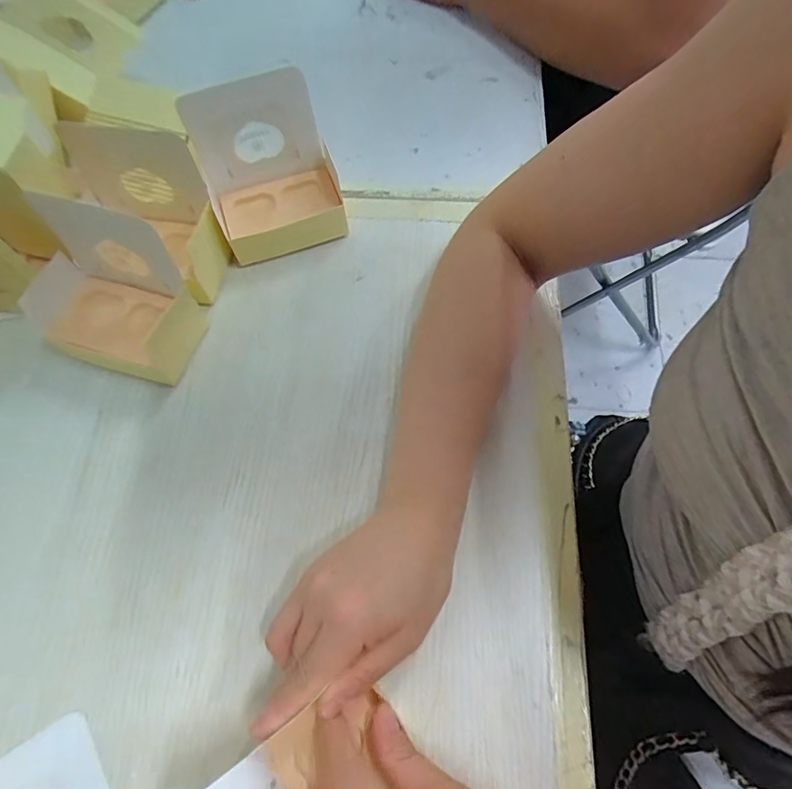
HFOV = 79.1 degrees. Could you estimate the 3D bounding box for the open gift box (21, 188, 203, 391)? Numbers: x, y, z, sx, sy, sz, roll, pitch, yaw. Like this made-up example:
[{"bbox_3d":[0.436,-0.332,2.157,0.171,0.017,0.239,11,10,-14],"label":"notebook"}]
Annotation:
[{"bbox_3d":[-0.209,-0.068,0.344,0.116,0.101,0.076,13,66,6],"label":"open gift box"}]

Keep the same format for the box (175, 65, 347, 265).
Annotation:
[{"bbox_3d":[-0.099,-0.176,0.384,0.105,0.107,0.083,-22,67,-10],"label":"box"}]

